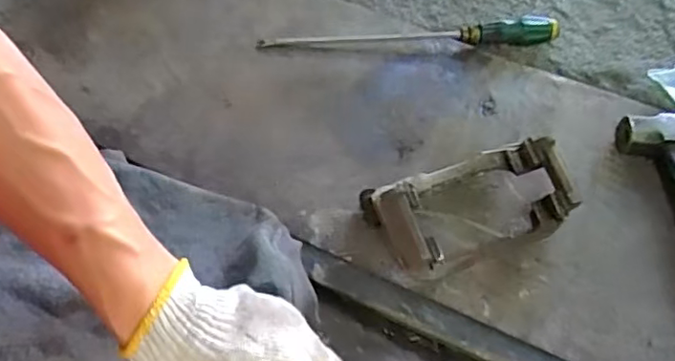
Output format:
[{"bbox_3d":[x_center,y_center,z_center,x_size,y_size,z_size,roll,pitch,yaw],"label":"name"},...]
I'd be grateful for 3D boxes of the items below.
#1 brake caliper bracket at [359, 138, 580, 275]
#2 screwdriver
[{"bbox_3d":[0.124,0.017,0.569,0.184,0.076,0.109,-16,56,-13],"label":"brake caliper bracket"},{"bbox_3d":[0.093,-0.191,0.751,0.375,0.041,0.029,0,56,0],"label":"screwdriver"}]

